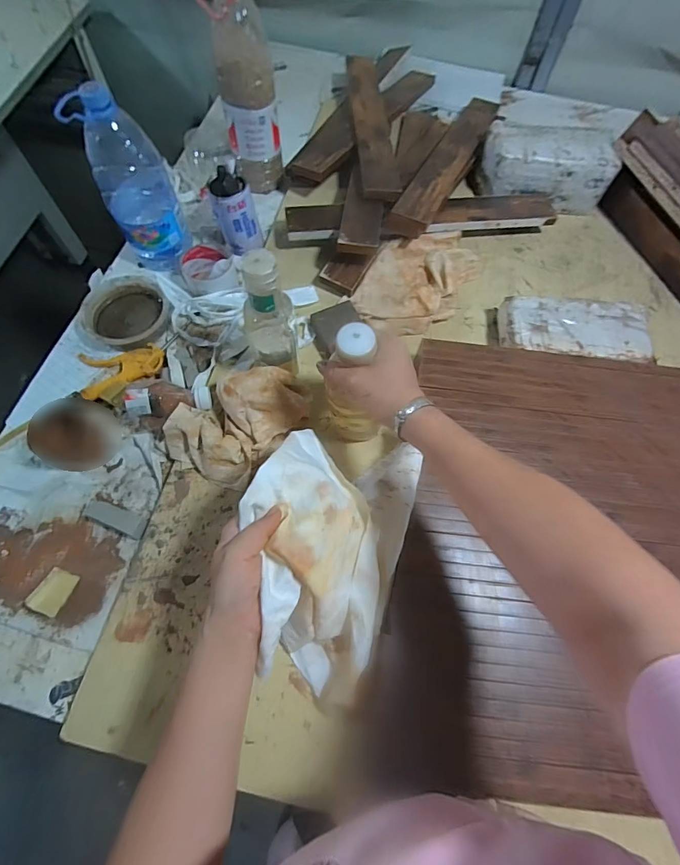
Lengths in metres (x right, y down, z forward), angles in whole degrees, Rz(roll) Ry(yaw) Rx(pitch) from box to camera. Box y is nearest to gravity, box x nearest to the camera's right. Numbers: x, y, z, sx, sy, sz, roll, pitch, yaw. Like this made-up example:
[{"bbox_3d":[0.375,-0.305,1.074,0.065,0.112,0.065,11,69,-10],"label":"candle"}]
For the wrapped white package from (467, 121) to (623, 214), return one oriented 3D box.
[{"bbox_3d":[0.369,-0.477,0.743,0.223,0.108,0.100,4,67,-1],"label":"wrapped white package"}]

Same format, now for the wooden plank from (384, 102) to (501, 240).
[{"bbox_3d":[0.196,-0.486,0.728,0.068,0.026,0.496,25,60,6],"label":"wooden plank"}]

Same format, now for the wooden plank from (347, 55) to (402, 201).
[{"bbox_3d":[0.056,-0.591,0.764,0.066,0.018,0.468,-2,62,-2],"label":"wooden plank"}]

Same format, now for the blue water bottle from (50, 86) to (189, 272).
[{"bbox_3d":[-0.307,-0.356,0.605,0.098,0.241,0.082,14,69,12],"label":"blue water bottle"}]

